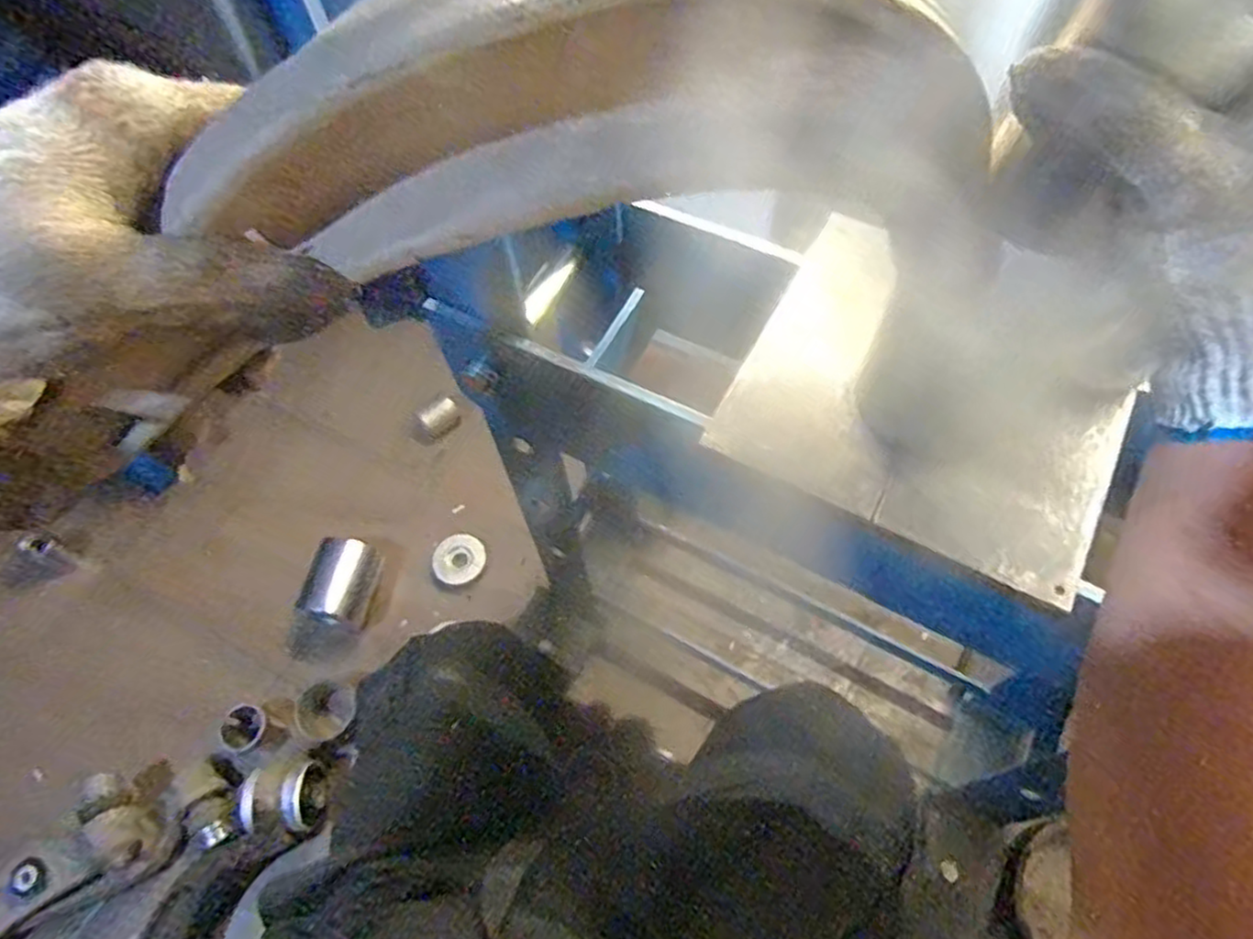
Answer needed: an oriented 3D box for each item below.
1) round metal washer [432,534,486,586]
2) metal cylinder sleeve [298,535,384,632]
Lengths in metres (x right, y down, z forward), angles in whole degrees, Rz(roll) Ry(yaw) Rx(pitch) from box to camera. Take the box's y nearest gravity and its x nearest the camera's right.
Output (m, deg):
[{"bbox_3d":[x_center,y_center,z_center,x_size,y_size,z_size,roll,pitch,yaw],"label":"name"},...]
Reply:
[{"bbox_3d":[-0.236,0.126,1.010,0.071,0.014,0.075,-1,61,1],"label":"round metal washer"},{"bbox_3d":[-0.384,0.149,0.961,0.082,0.070,0.111,13,62,9],"label":"metal cylinder sleeve"}]

